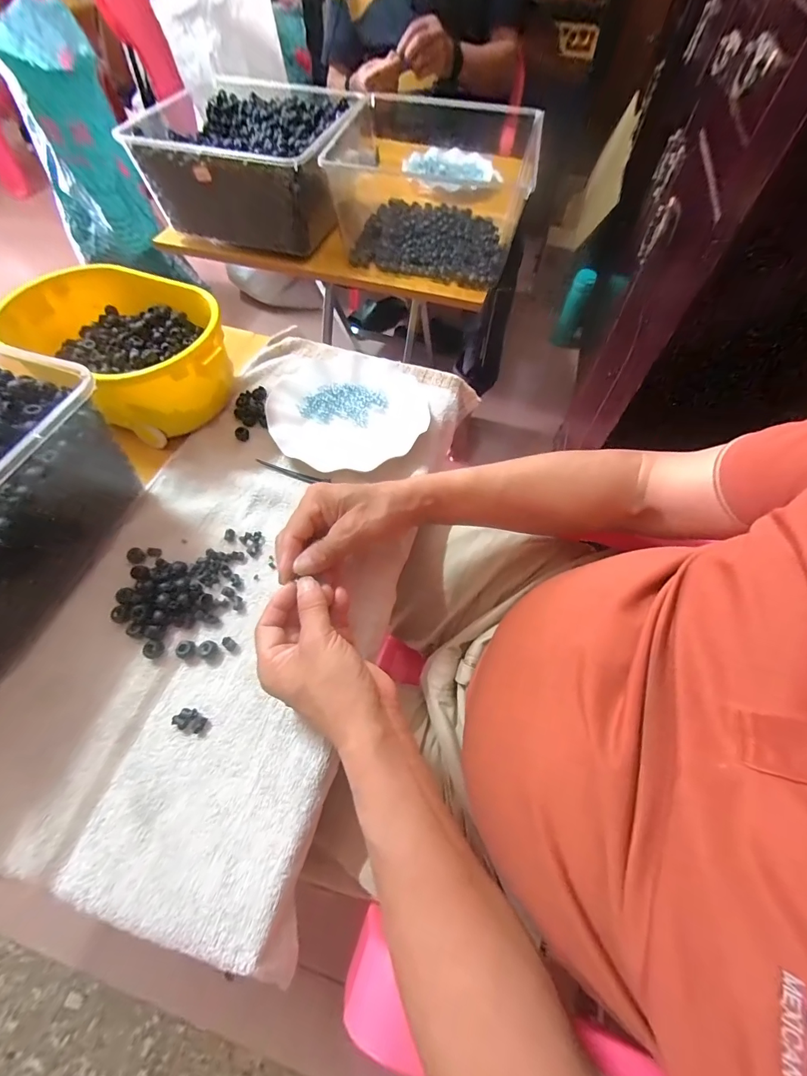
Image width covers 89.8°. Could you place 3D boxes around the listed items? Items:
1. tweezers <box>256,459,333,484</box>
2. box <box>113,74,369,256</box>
[{"bbox_3d":[-0.124,-0.073,0.454,0.091,0.011,0.007,17,61,9],"label":"tweezers"},{"bbox_3d":[-0.239,-0.640,0.701,0.307,0.134,0.314,16,61,8],"label":"box"}]

